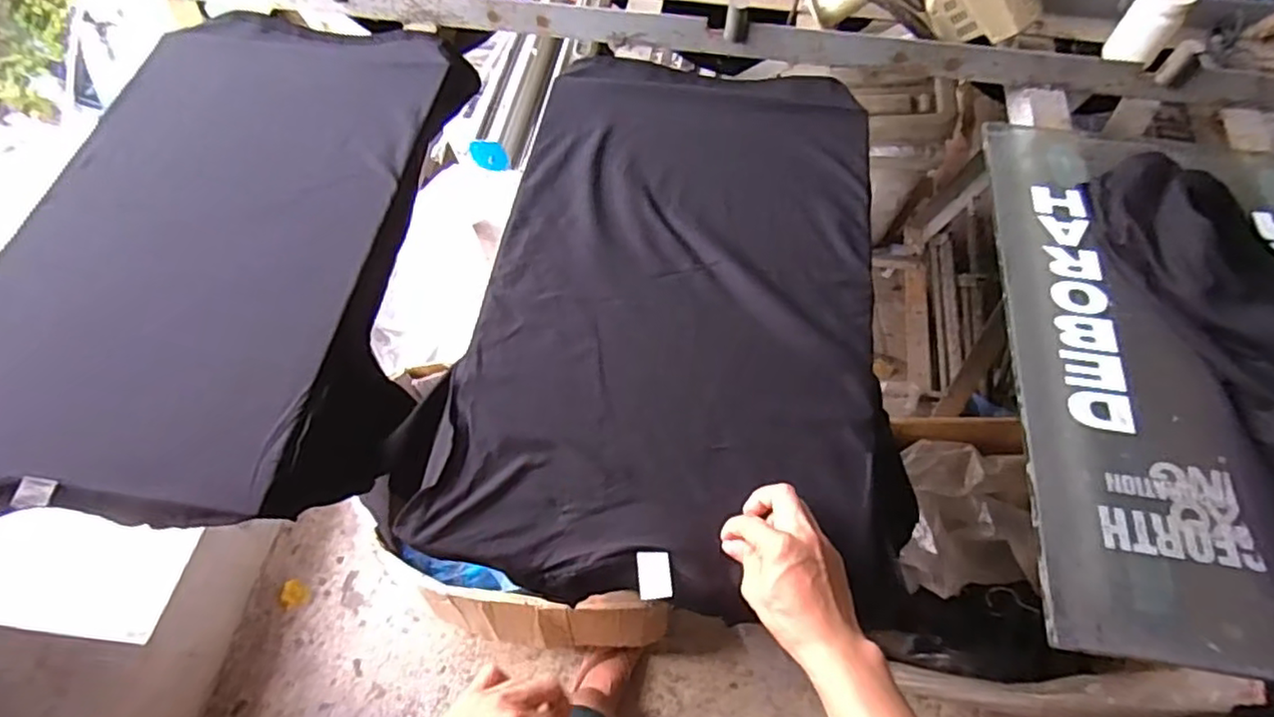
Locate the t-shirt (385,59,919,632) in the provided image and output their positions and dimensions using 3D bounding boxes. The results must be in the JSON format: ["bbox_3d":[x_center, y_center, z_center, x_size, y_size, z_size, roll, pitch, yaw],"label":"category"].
[{"bbox_3d":[0.040,-0.082,0.700,0.458,0.029,0.644,8,62,6],"label":"t-shirt"}]

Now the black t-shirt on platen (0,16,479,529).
[{"bbox_3d":[-0.487,-0.154,0.778,0.453,0.093,0.695,2,62,0],"label":"black t-shirt on platen"}]

